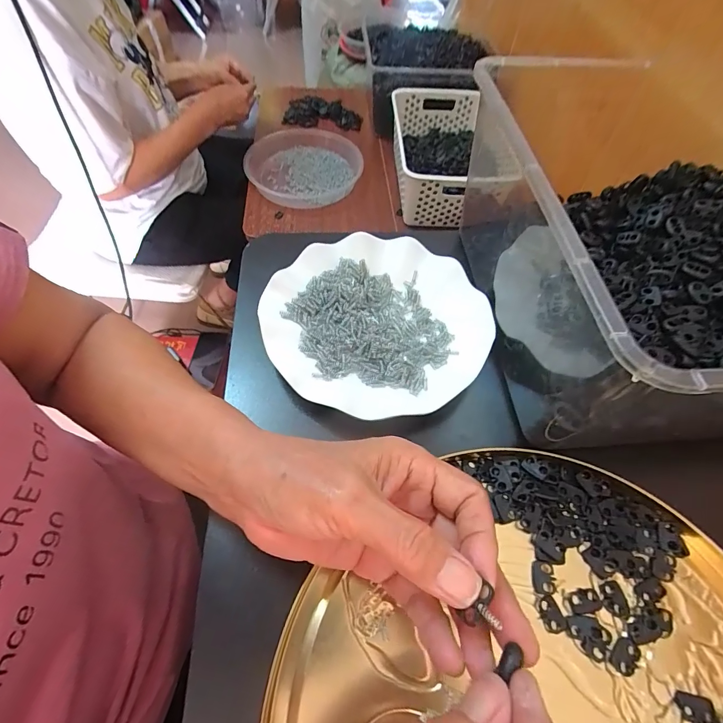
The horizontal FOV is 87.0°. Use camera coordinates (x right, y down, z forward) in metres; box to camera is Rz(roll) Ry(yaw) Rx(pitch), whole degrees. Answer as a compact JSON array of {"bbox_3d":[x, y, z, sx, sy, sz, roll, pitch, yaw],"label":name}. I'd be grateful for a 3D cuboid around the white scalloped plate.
[{"bbox_3d":[0.015,-0.038,0.324,0.176,0.021,0.180,1,58,-2],"label":"white scalloped plate"}]

